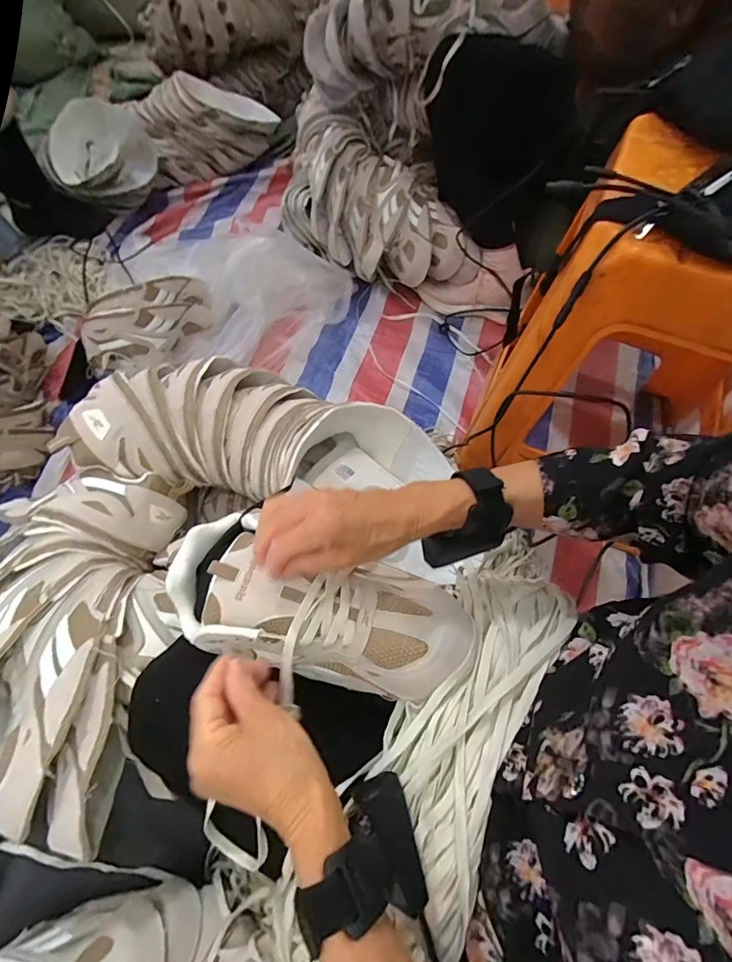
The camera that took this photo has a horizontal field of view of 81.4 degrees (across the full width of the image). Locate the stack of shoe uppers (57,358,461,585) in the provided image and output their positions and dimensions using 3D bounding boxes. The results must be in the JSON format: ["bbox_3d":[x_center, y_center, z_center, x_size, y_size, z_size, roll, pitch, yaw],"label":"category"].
[{"bbox_3d":[-0.126,-0.069,0.565,0.447,0.120,0.193,2,64,1],"label":"stack of shoe uppers"}]

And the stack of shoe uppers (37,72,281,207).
[{"bbox_3d":[-0.503,-0.844,1.071,0.564,0.200,0.198,-24,66,-12],"label":"stack of shoe uppers"}]

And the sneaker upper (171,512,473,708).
[{"bbox_3d":[-0.044,0.106,0.376,0.265,0.057,0.120,14,64,7],"label":"sneaker upper"}]

